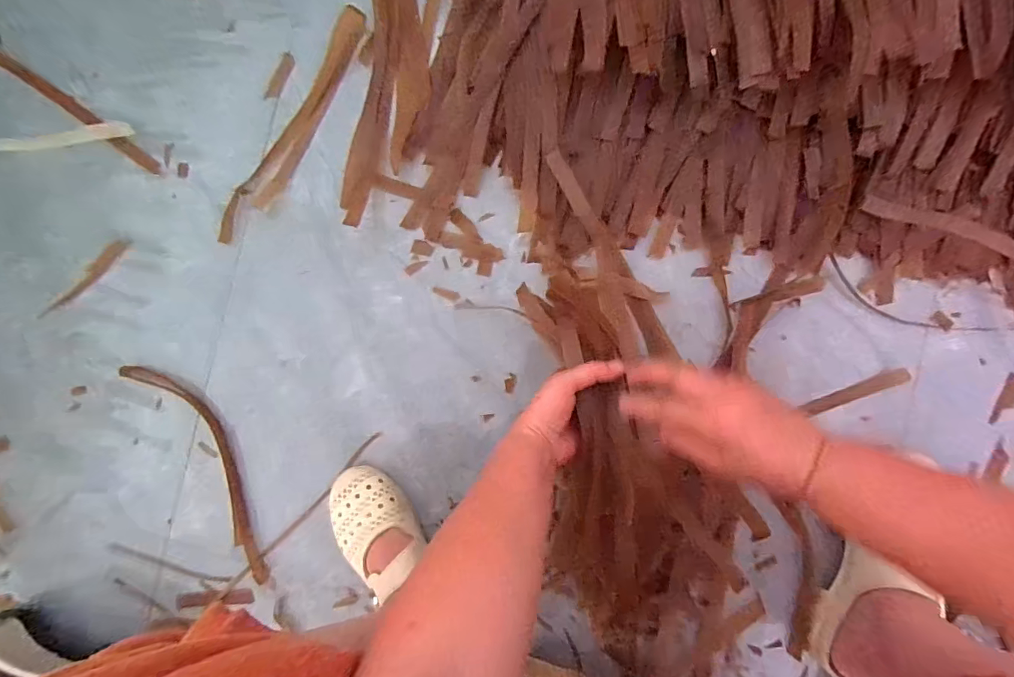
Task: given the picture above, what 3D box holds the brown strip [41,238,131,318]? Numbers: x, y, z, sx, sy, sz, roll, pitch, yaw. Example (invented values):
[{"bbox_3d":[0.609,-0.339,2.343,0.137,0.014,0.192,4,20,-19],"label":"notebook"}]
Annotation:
[{"bbox_3d":[-0.501,-0.073,0.563,0.024,0.005,0.120,33,74,4],"label":"brown strip"}]

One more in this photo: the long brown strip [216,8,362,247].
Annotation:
[{"bbox_3d":[-0.259,-0.255,0.574,0.045,0.020,0.314,34,91,4],"label":"long brown strip"}]

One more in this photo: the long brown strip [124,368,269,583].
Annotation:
[{"bbox_3d":[-0.353,0.149,0.562,0.059,0.019,0.299,-34,86,2],"label":"long brown strip"}]

